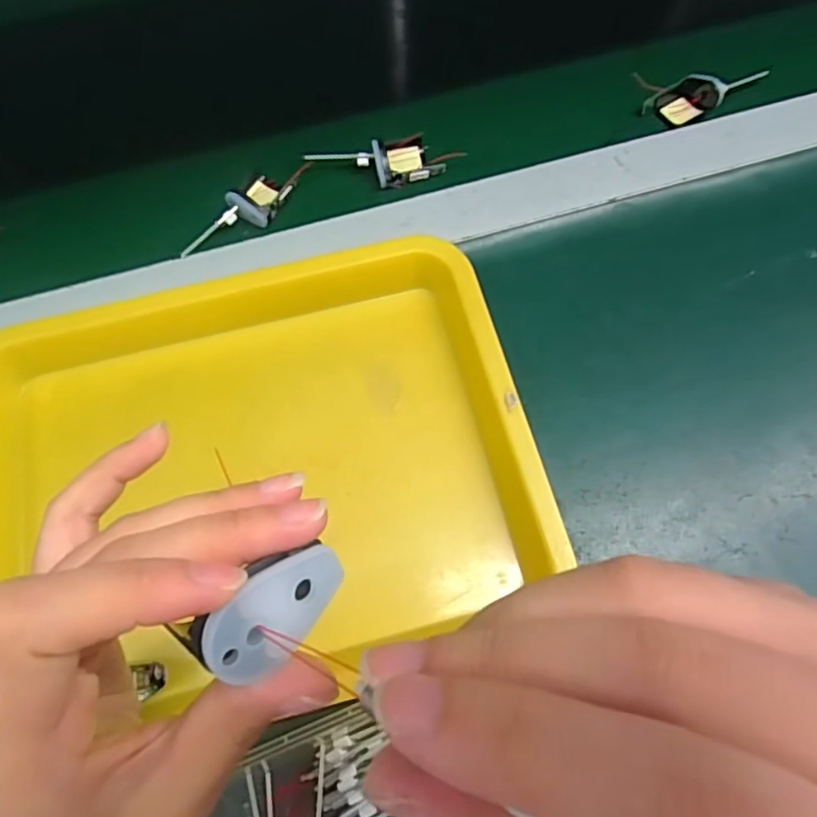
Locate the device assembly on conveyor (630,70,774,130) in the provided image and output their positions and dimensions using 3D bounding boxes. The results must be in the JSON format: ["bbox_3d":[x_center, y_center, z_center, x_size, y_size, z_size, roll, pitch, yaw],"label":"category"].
[{"bbox_3d":[0.232,-0.248,0.459,0.108,0.024,0.036,-12,69,-3],"label":"device assembly on conveyor"}]

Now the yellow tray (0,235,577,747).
[{"bbox_3d":[-0.096,0.030,0.352,0.324,0.037,0.239,-14,69,-4],"label":"yellow tray"}]

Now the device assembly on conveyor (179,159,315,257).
[{"bbox_3d":[-0.120,-0.150,0.436,0.033,0.017,0.111,34,73,13],"label":"device assembly on conveyor"}]

